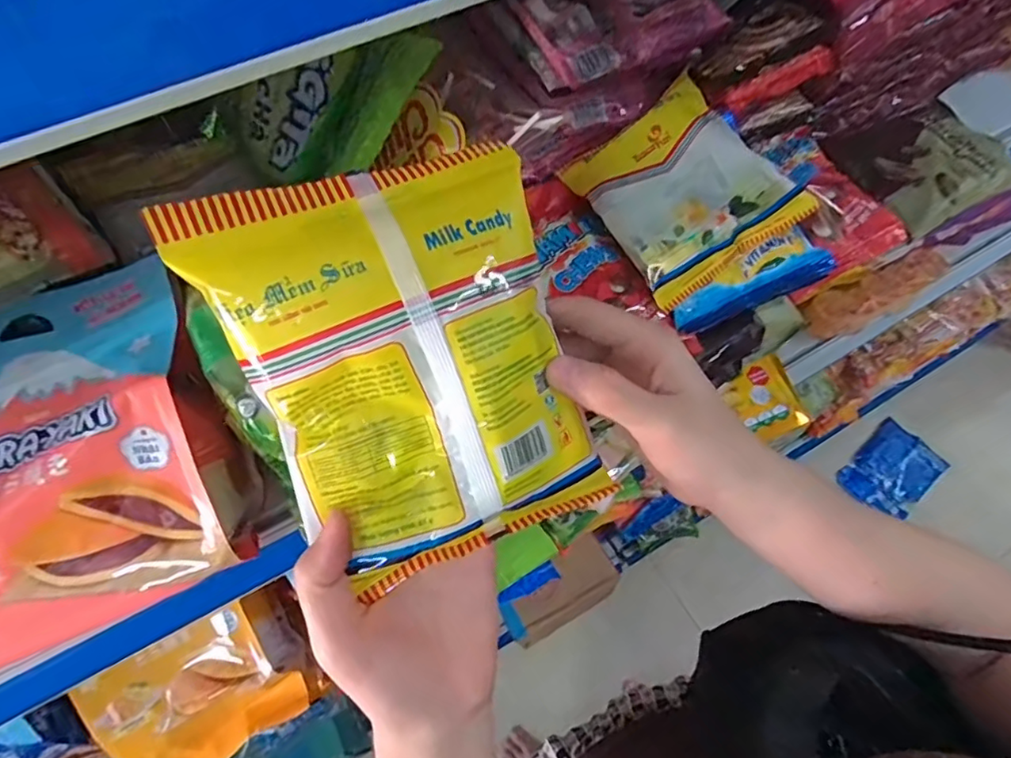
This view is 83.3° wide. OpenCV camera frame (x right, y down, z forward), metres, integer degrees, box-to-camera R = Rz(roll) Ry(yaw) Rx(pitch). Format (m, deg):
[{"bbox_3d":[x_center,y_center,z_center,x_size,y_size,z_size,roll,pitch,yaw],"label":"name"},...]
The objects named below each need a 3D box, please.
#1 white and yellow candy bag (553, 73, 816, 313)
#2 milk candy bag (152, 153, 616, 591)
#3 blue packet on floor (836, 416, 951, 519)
[{"bbox_3d":[0.138,-0.147,0.431,0.133,0.022,0.137,-35,79,2],"label":"white and yellow candy bag"},{"bbox_3d":[-0.033,-0.001,0.220,0.123,0.024,0.156,-21,104,-12],"label":"milk candy bag"},{"bbox_3d":[0.939,0.222,1.381,0.248,0.054,0.169,-38,66,-18],"label":"blue packet on floor"}]

